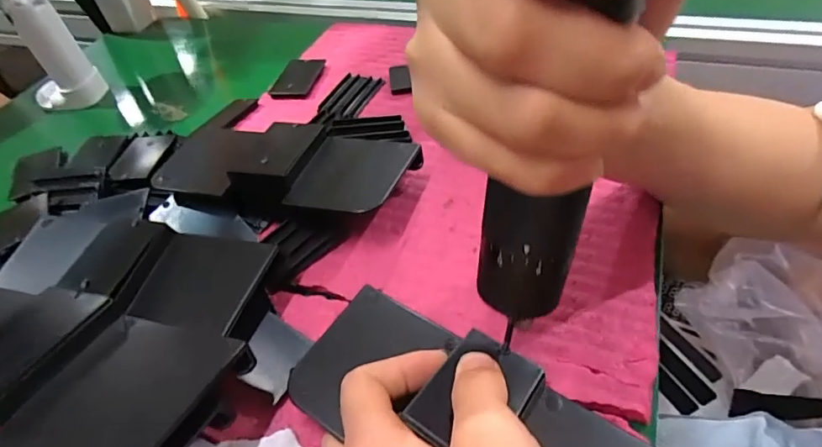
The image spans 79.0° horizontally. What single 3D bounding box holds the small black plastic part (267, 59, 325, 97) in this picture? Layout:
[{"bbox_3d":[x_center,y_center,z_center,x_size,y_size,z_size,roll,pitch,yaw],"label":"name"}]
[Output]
[{"bbox_3d":[-0.099,-0.129,0.439,0.035,0.007,0.056,6,49,13],"label":"small black plastic part"}]

